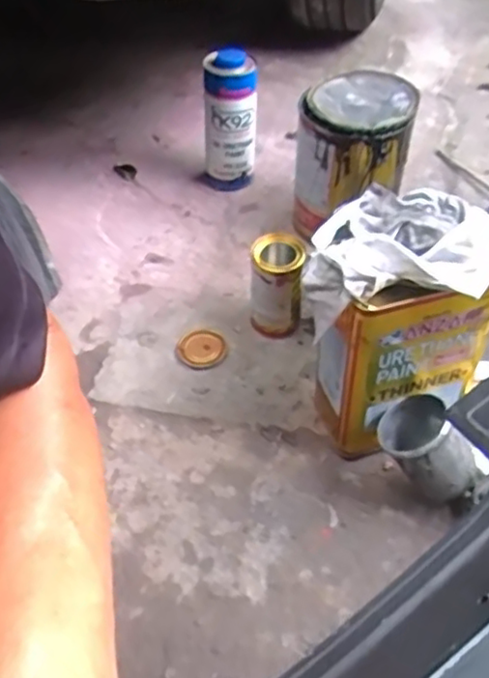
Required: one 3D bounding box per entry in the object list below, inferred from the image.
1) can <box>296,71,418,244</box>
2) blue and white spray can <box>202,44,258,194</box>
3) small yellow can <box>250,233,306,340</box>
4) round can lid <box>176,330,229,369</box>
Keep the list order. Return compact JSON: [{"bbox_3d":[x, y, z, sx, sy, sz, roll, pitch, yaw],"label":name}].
[{"bbox_3d":[0.164,-0.269,1.006,0.151,0.207,0.163,-1,48,1],"label":"can"},{"bbox_3d":[-0.026,-0.344,1.080,0.093,0.202,0.070,-2,48,0],"label":"blue and white spray can"},{"bbox_3d":[0.042,-0.064,0.887,0.066,0.136,0.066,-1,48,1],"label":"small yellow can"},{"bbox_3d":[-0.057,0.014,0.913,0.068,0.013,0.059,-9,49,-7],"label":"round can lid"}]

